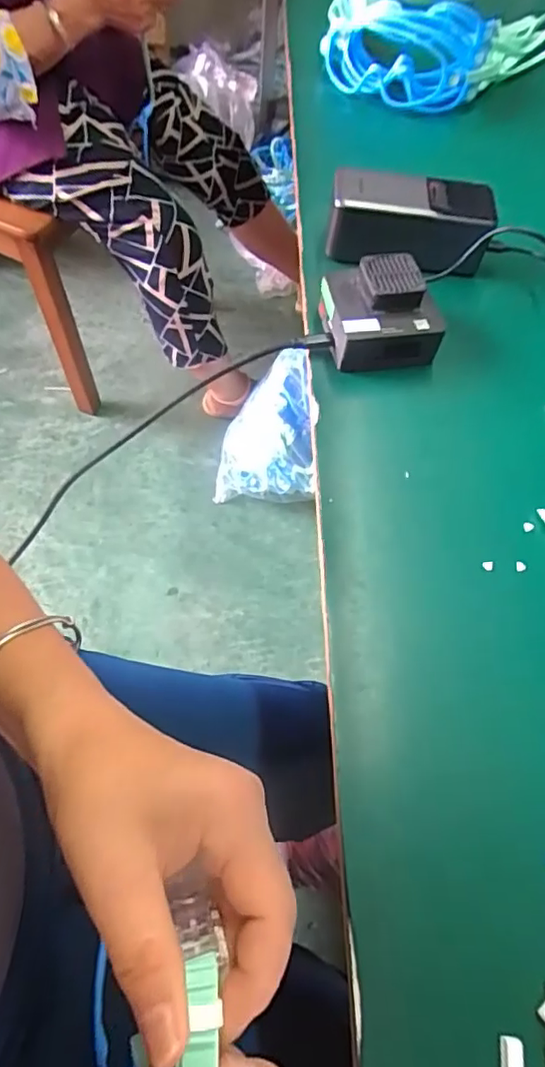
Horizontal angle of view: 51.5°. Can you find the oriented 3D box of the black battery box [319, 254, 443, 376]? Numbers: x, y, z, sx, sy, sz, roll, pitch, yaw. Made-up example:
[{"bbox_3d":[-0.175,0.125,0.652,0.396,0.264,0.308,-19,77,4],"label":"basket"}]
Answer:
[{"bbox_3d":[0.080,-0.165,0.421,0.078,0.047,0.071,-11,64,-9],"label":"black battery box"}]

